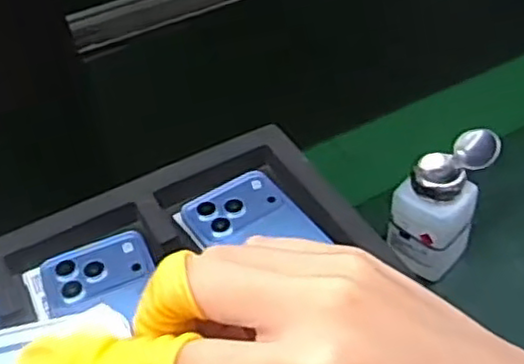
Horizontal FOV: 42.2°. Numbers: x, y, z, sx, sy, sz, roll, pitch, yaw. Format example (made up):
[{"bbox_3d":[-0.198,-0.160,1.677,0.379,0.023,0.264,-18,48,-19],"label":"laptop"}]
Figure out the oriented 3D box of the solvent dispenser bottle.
[{"bbox_3d":[0.144,0.016,0.547,0.055,0.114,0.067,30,54,31],"label":"solvent dispenser bottle"}]

